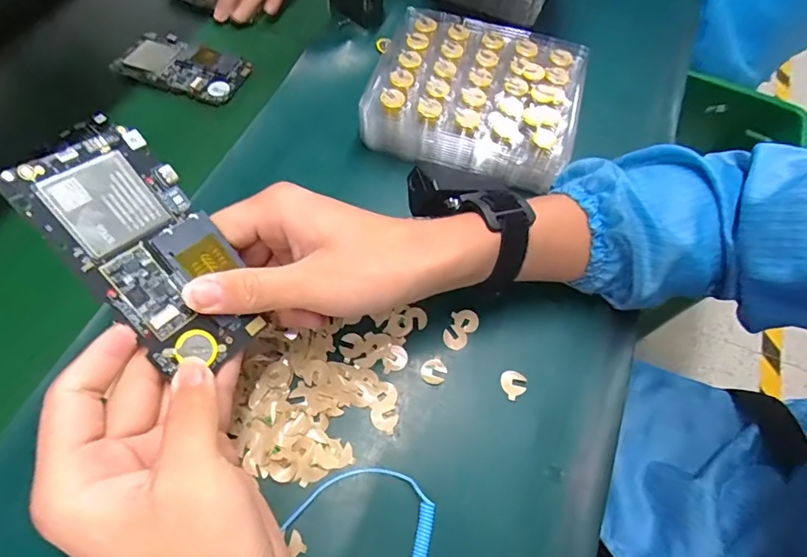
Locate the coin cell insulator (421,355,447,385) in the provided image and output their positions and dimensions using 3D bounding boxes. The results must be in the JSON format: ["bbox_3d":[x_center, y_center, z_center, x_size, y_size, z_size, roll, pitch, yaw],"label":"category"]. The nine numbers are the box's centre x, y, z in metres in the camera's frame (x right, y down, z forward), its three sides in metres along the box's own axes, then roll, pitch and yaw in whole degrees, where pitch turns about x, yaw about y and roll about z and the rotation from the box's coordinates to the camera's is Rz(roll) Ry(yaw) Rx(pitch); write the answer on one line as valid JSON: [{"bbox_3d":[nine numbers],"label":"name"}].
[{"bbox_3d":[0.021,0.064,0.323,0.018,0.004,0.017,-1,63,2],"label":"coin cell insulator"}]

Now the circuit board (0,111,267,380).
[{"bbox_3d":[-0.125,-0.014,0.235,0.063,0.005,0.129,-46,108,-34],"label":"circuit board"}]

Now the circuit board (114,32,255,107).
[{"bbox_3d":[-0.218,-0.209,0.457,0.125,0.007,0.066,18,65,12],"label":"circuit board"}]

